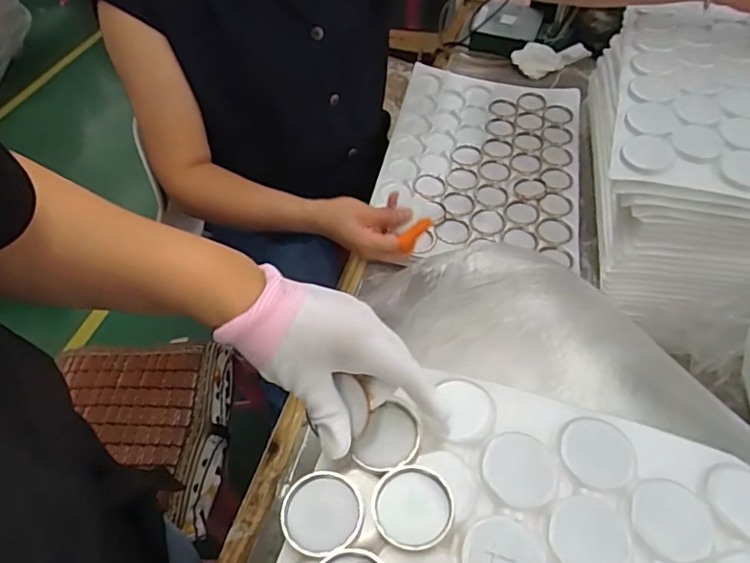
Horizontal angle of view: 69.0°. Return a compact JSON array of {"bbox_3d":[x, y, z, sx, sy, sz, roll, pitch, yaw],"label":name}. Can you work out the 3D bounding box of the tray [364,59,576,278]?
[{"bbox_3d":[0.175,-0.204,0.892,0.307,0.025,0.433,9,53,9],"label":"tray"}]

